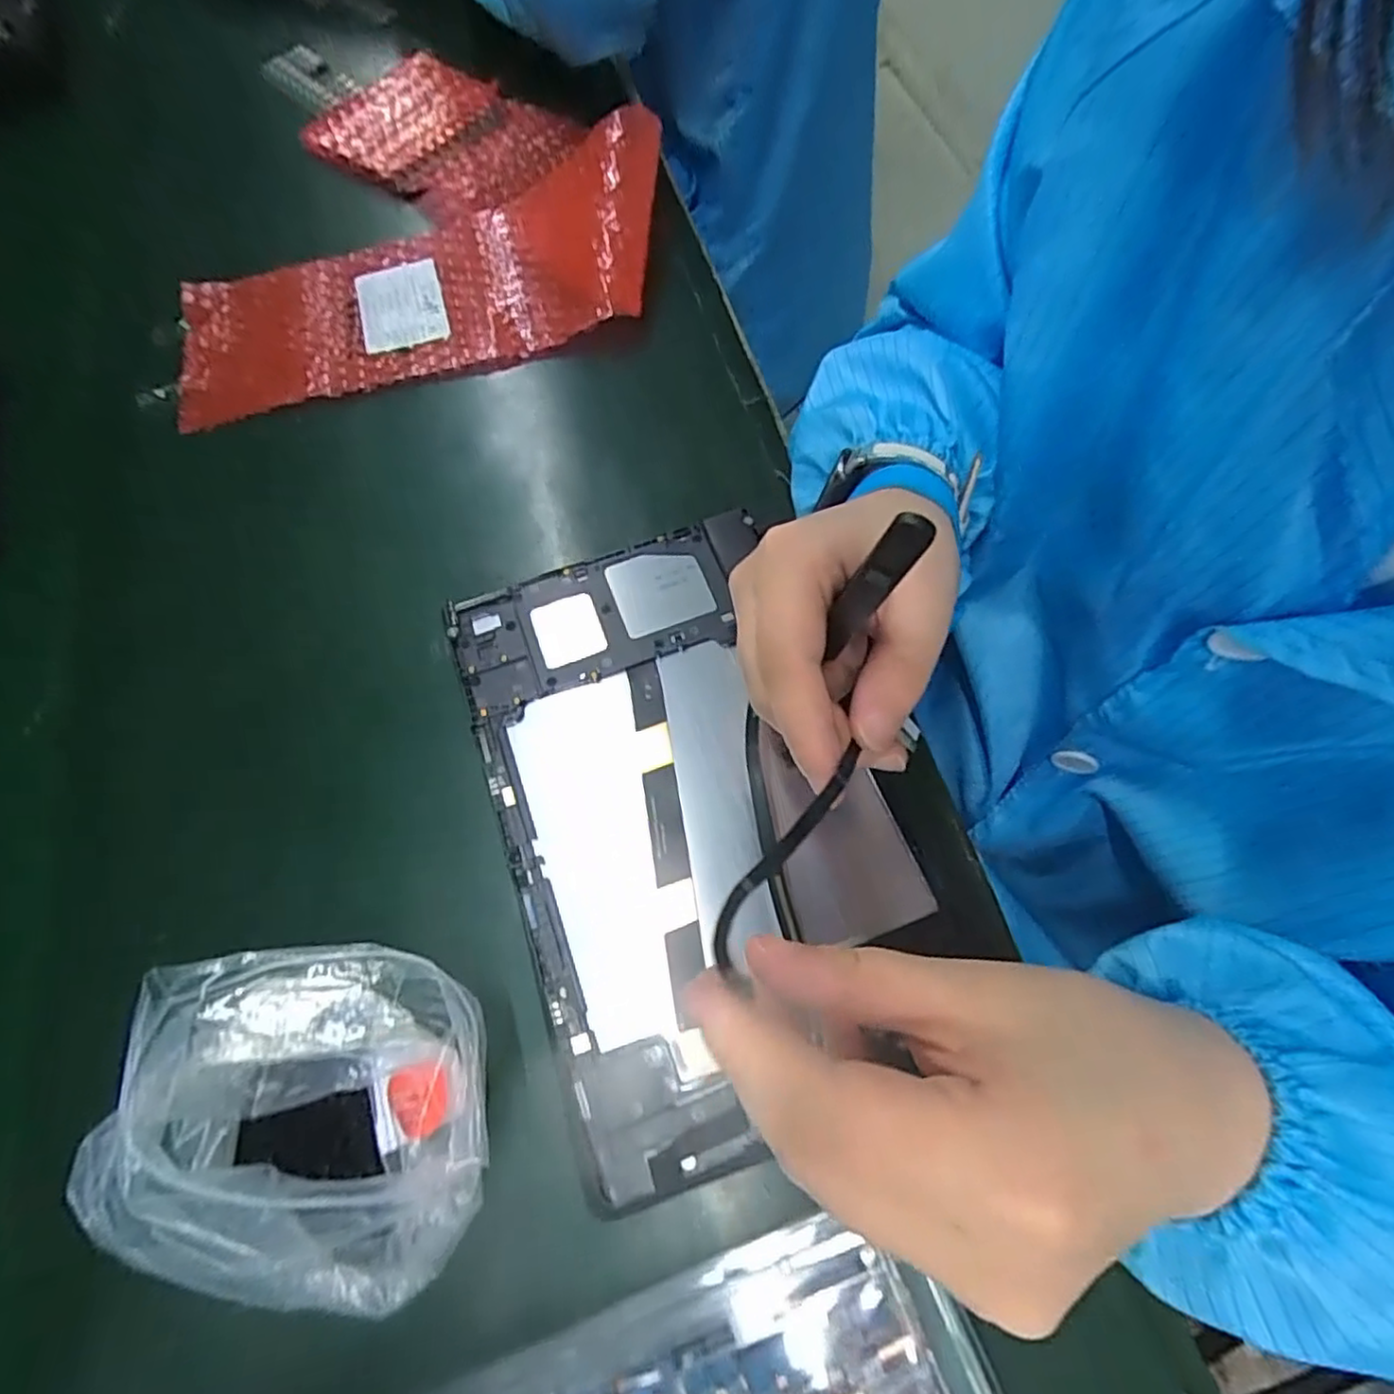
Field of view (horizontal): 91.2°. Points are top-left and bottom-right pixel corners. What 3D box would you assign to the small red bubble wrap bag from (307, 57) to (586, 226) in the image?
[{"bbox_3d":[-0.175,-0.392,0.478,0.171,0.023,0.126,38,75,18],"label":"small red bubble wrap bag"}]

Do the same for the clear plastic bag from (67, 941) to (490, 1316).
[{"bbox_3d":[-0.119,0.130,0.215,0.108,0.058,0.096,3,68,6],"label":"clear plastic bag"}]

